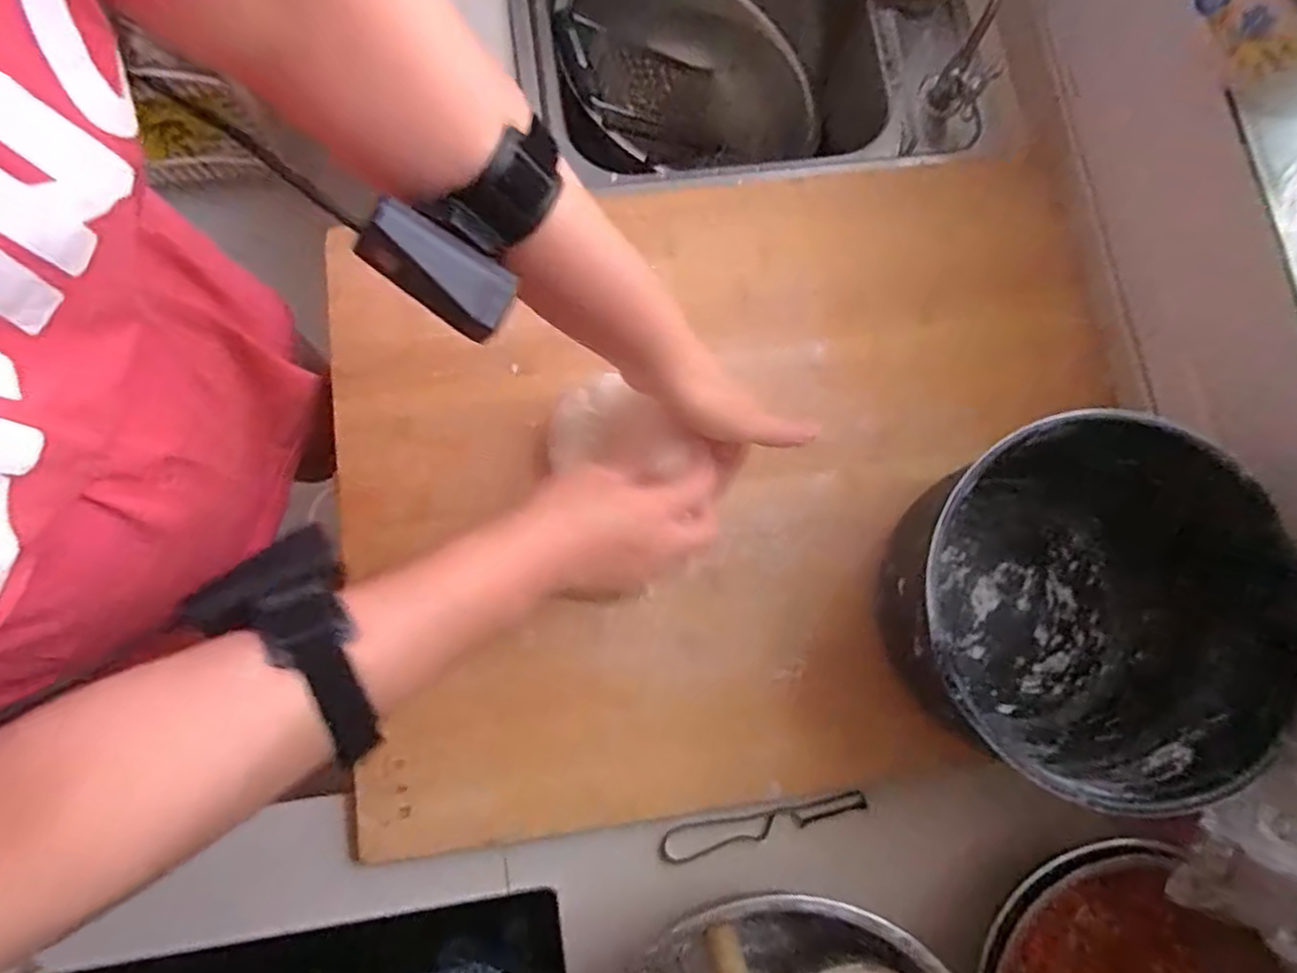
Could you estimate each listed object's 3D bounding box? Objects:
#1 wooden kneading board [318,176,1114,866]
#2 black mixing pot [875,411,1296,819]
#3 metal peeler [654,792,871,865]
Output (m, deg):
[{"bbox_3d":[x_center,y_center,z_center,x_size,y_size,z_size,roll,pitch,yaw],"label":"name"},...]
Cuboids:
[{"bbox_3d":[0.075,-0.011,0.551,0.619,0.034,0.496,-8,78,-2],"label":"wooden kneading board"},{"bbox_3d":[0.290,0.089,0.477,0.237,0.128,0.215,-24,81,-6],"label":"black mixing pot"},{"bbox_3d":[0.086,0.254,0.527,0.158,0.010,0.026,-12,79,-3],"label":"metal peeler"}]

